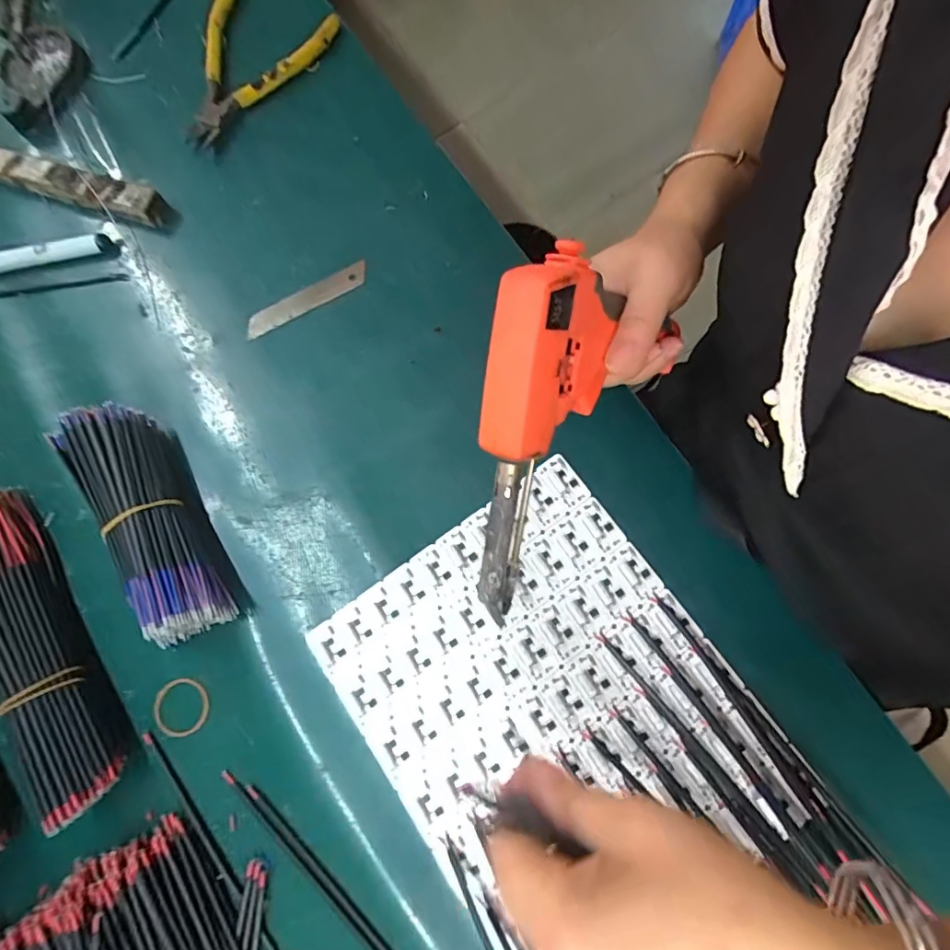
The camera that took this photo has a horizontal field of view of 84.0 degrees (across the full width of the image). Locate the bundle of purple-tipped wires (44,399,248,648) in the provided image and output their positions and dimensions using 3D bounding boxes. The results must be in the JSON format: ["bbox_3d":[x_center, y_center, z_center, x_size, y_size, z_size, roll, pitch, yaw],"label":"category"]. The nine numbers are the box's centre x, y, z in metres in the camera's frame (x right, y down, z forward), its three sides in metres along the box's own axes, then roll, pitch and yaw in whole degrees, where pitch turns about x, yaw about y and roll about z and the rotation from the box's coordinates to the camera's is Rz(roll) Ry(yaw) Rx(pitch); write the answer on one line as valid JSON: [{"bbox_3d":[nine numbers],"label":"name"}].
[{"bbox_3d":[-0.199,0.028,0.321,0.053,0.045,0.151,-29,77,-3],"label":"bundle of purple-tipped wires"}]

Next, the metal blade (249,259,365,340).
[{"bbox_3d":[-0.122,-0.128,0.382,0.094,0.004,0.017,-29,93,-6],"label":"metal blade"}]

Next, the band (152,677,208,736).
[{"bbox_3d":[-0.179,0.142,0.321,0.032,0.004,0.033,0,76,1],"label":"band"}]

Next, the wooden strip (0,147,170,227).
[{"bbox_3d":[-0.331,-0.223,0.391,0.214,0.024,0.021,16,77,5],"label":"wooden strip"}]

